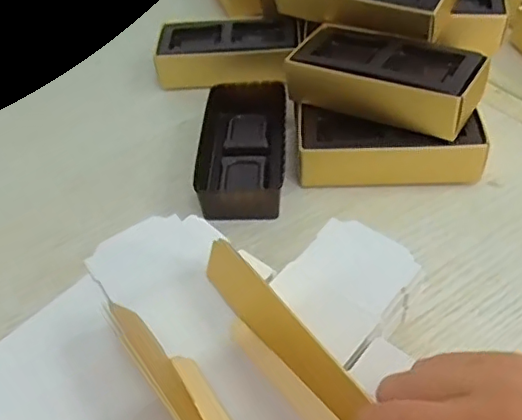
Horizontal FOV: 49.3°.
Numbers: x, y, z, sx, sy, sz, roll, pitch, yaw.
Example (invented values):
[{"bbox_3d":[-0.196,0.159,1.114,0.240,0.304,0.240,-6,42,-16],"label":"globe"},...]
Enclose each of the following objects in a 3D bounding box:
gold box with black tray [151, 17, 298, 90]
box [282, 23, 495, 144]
[{"bbox_3d":[-0.027,-0.127,0.465,0.110,0.034,0.057,2,46,7],"label":"gold box with black tray"},{"bbox_3d":[0.079,-0.086,0.364,0.114,0.034,0.053,20,50,23],"label":"box"}]

